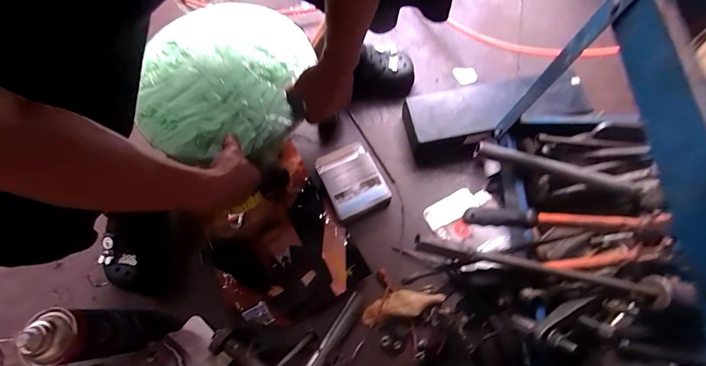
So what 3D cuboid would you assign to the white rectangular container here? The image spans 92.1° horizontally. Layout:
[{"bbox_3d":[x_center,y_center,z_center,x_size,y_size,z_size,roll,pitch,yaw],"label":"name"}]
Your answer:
[{"bbox_3d":[-0.003,-0.007,0.664,0.108,0.030,0.144,-24,71,-8],"label":"white rectangular container"}]

